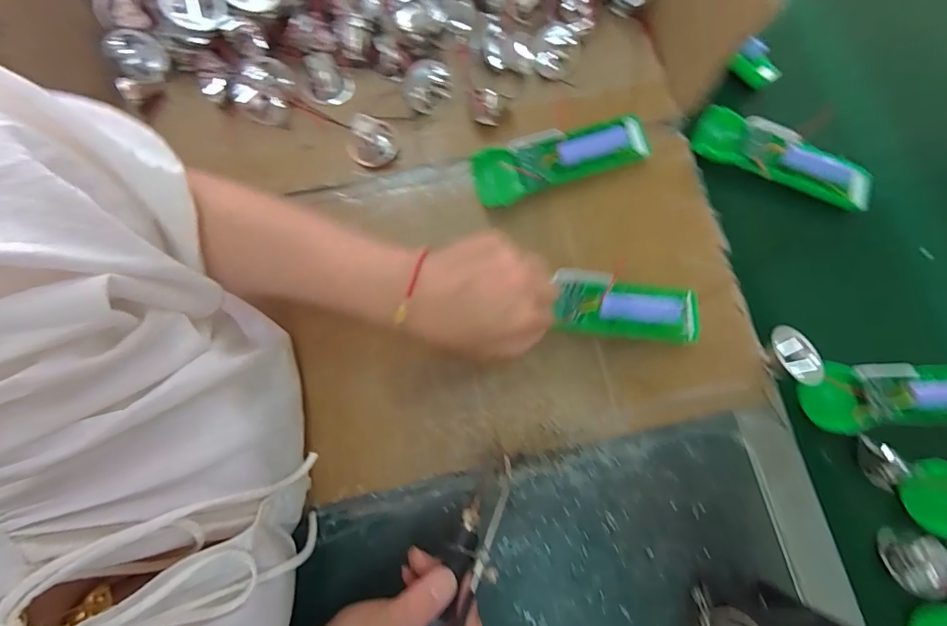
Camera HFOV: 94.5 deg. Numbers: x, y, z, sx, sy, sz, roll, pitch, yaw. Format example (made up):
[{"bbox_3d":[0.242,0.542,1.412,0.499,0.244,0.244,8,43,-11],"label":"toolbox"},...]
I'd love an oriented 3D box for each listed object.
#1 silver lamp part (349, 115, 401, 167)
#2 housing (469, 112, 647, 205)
[{"bbox_3d":[-0.093,-0.156,0.401,0.044,0.032,0.035,-19,78,-6],"label":"silver lamp part"},{"bbox_3d":[0.080,-0.144,0.407,0.164,0.026,0.050,-20,78,-6],"label":"housing"}]

